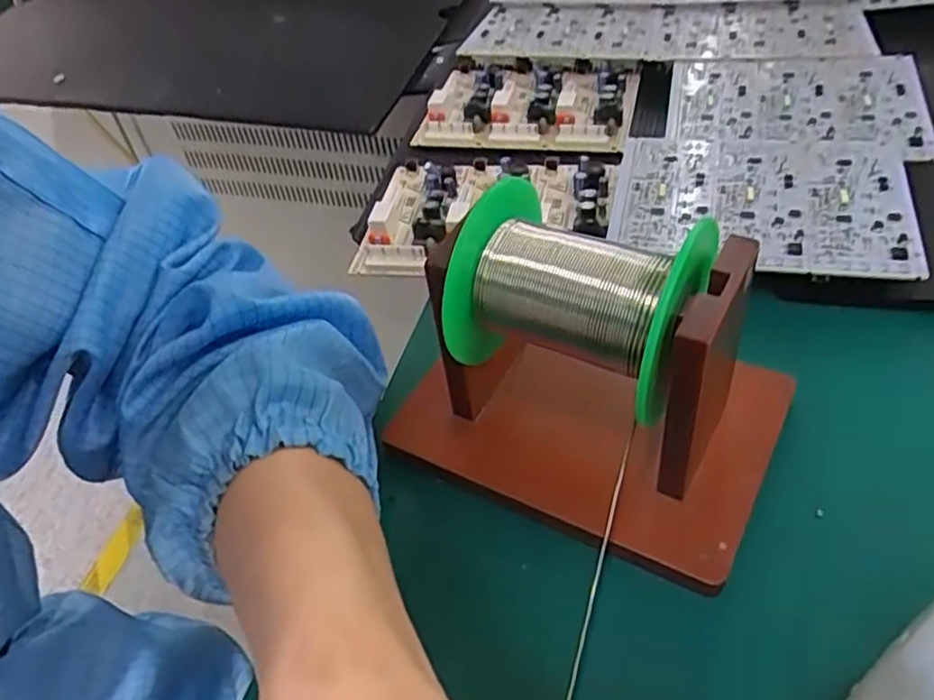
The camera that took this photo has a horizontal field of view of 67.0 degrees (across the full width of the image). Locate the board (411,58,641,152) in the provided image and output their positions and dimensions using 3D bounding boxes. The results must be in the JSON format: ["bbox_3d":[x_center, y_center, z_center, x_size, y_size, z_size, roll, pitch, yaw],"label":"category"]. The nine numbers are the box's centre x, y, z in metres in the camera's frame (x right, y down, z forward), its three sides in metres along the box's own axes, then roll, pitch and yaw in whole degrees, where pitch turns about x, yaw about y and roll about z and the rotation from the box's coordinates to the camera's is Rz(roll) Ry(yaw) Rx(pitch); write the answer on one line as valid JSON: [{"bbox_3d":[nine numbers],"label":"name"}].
[{"bbox_3d":[0.041,-0.170,0.475,0.136,0.025,0.114,5,47,13],"label":"board"}]

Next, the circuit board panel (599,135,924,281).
[{"bbox_3d":[0.141,-0.076,0.344,0.135,0.008,0.097,9,48,17],"label":"circuit board panel"}]

